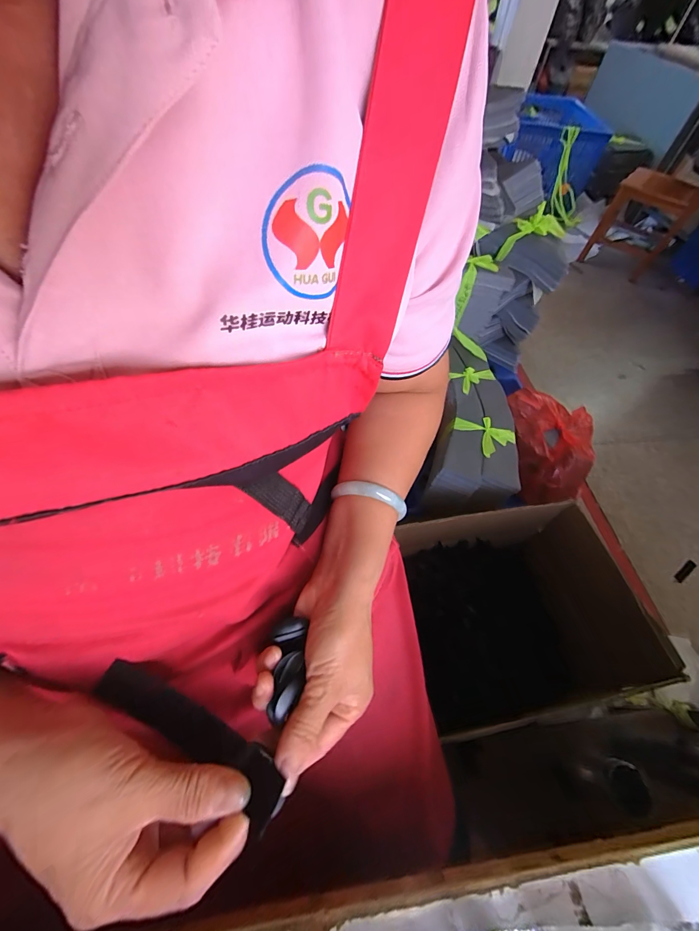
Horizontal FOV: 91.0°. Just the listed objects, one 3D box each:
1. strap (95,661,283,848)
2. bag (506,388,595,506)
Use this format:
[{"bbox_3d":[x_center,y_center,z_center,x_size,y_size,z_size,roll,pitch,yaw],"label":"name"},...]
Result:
[{"bbox_3d":[-0.098,0.162,0.206,0.129,0.017,0.028,20,58,17],"label":"strap"},{"bbox_3d":[0.585,-0.056,1.010,0.232,0.106,0.335,13,57,4],"label":"bag"}]

